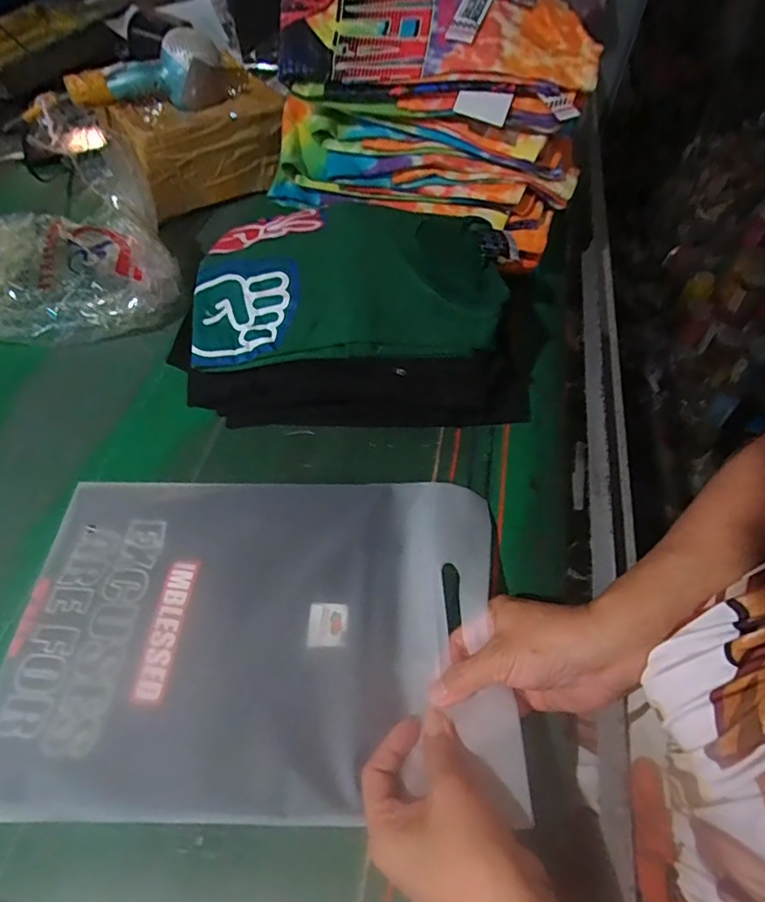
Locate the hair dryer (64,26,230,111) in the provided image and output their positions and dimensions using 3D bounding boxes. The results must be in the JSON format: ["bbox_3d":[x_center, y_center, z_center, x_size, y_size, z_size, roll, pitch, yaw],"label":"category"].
[{"bbox_3d":[-0.293,-0.467,0.640,0.191,0.070,0.059,-19,57,-13],"label":"hair dryer"}]

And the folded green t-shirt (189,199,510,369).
[{"bbox_3d":[-0.034,-0.183,0.488,0.279,0.042,0.229,-2,55,-2],"label":"folded green t-shirt"}]

